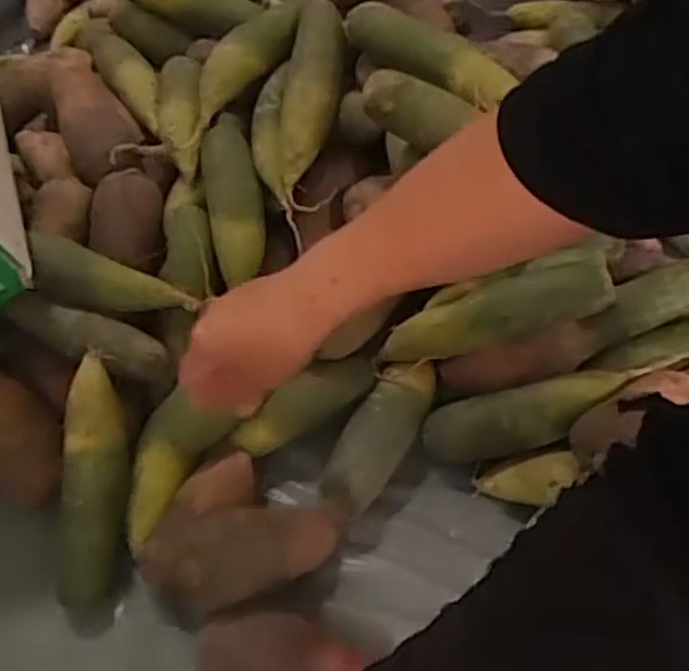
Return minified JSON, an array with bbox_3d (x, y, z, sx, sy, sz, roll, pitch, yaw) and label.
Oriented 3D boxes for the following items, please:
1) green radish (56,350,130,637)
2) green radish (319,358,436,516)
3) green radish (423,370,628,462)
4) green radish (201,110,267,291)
[{"bbox_3d":[-0.221,0.131,0.683,0.055,0.053,0.224,1,90,2],"label":"green radish"},{"bbox_3d":[0.035,0.090,0.709,0.056,0.046,0.153,28,75,20],"label":"green radish"},{"bbox_3d":[0.165,0.078,0.707,0.182,0.051,0.060,-18,55,5],"label":"green radish"},{"bbox_3d":[-0.118,-0.155,0.801,0.058,0.065,0.208,-11,55,-6],"label":"green radish"}]

